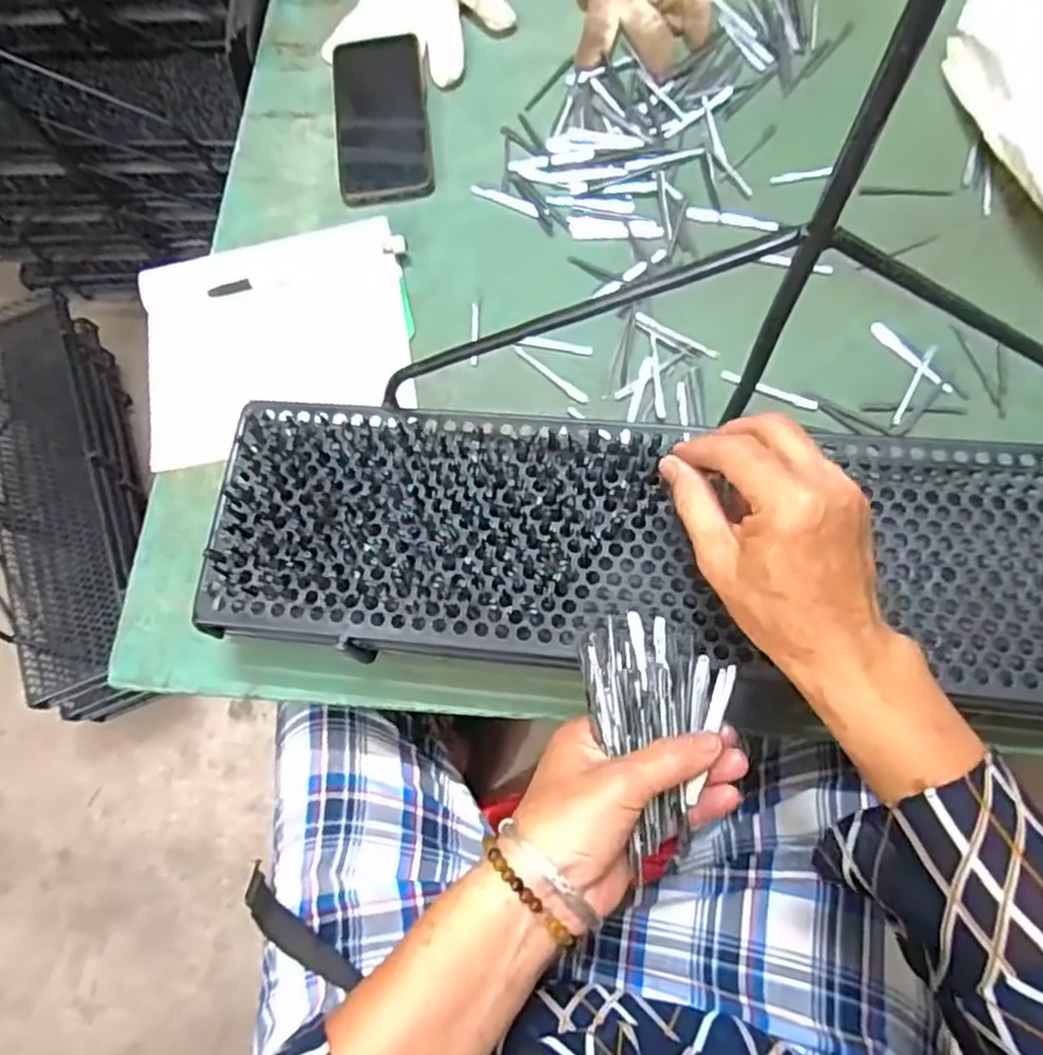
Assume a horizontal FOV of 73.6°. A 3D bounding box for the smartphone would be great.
[{"bbox_3d":[-0.117,-0.343,0.584,0.075,0.011,0.167,-7,71,0],"label":"smartphone"}]

